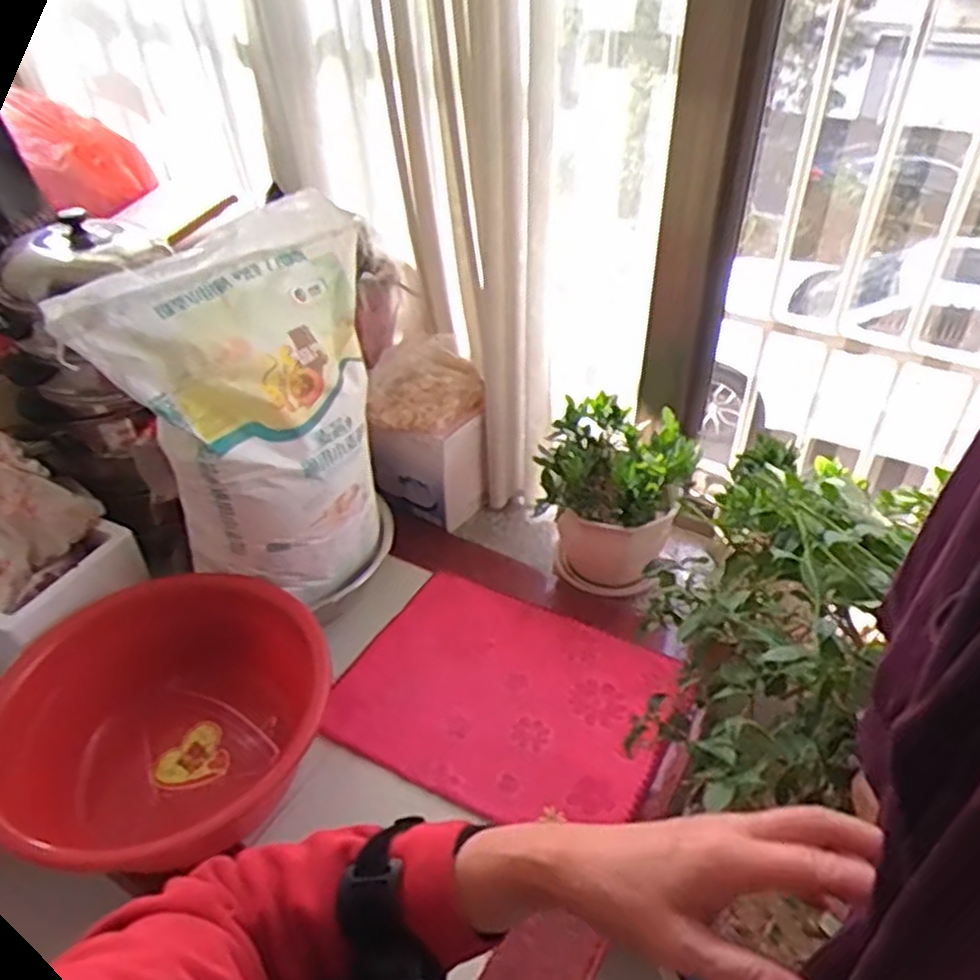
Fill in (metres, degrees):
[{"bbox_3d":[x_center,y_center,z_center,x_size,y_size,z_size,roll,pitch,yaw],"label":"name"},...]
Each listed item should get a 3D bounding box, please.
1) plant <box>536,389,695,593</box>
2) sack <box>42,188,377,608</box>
[{"bbox_3d":[0.215,0.013,1.346,0.236,0.288,0.213,5,40,8],"label":"plant"},{"bbox_3d":[-0.379,-0.144,1.217,0.353,0.518,0.386,-1,39,1],"label":"sack"}]

